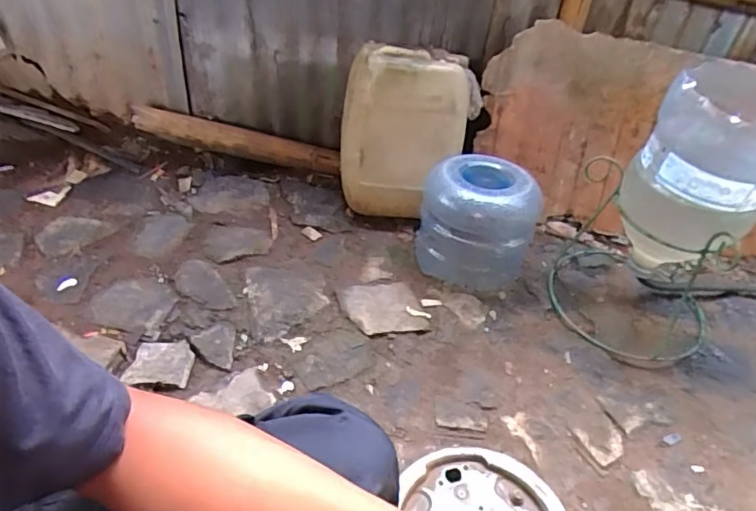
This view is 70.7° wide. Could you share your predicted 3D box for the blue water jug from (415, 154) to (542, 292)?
[{"bbox_3d":[0.225,-0.072,1.215,0.251,0.238,0.216,16,43,12],"label":"blue water jug"}]

